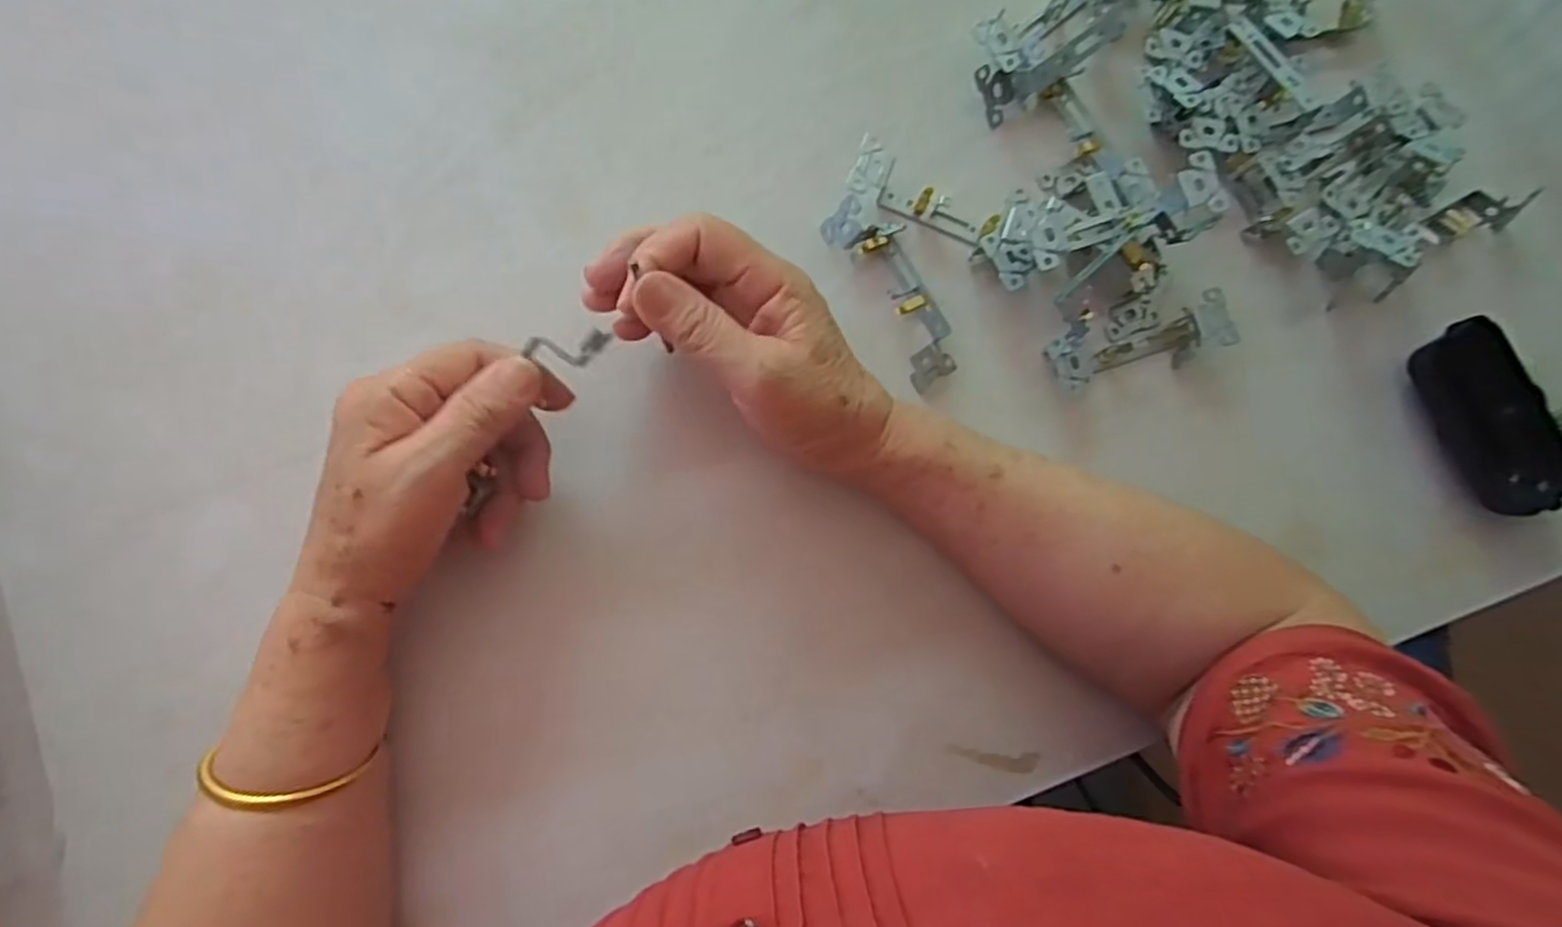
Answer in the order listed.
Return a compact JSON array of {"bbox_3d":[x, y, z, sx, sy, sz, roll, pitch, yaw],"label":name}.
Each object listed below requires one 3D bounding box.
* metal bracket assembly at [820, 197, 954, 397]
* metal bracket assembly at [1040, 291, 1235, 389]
[{"bbox_3d":[0.061,-0.093,0.393,0.031,0.026,0.104,-31,86,-7],"label":"metal bracket assembly"},{"bbox_3d":[0.190,-0.062,0.401,0.103,0.022,0.030,-18,85,-6],"label":"metal bracket assembly"}]

